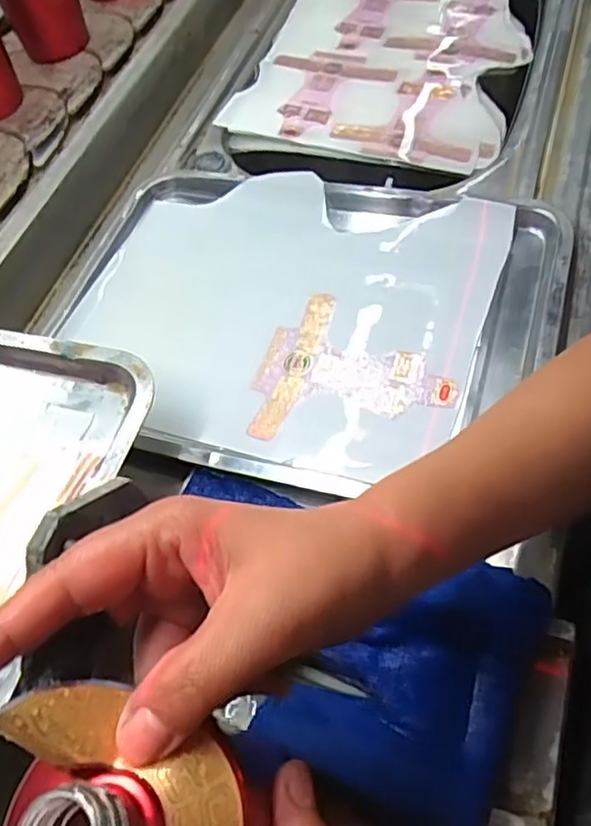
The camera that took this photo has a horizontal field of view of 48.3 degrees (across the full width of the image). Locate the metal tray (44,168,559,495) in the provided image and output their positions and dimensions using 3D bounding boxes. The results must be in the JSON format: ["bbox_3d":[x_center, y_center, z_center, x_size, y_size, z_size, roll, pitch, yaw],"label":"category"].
[{"bbox_3d":[0.000,-0.075,0.508,0.368,0.027,0.274,9,58,17],"label":"metal tray"}]

